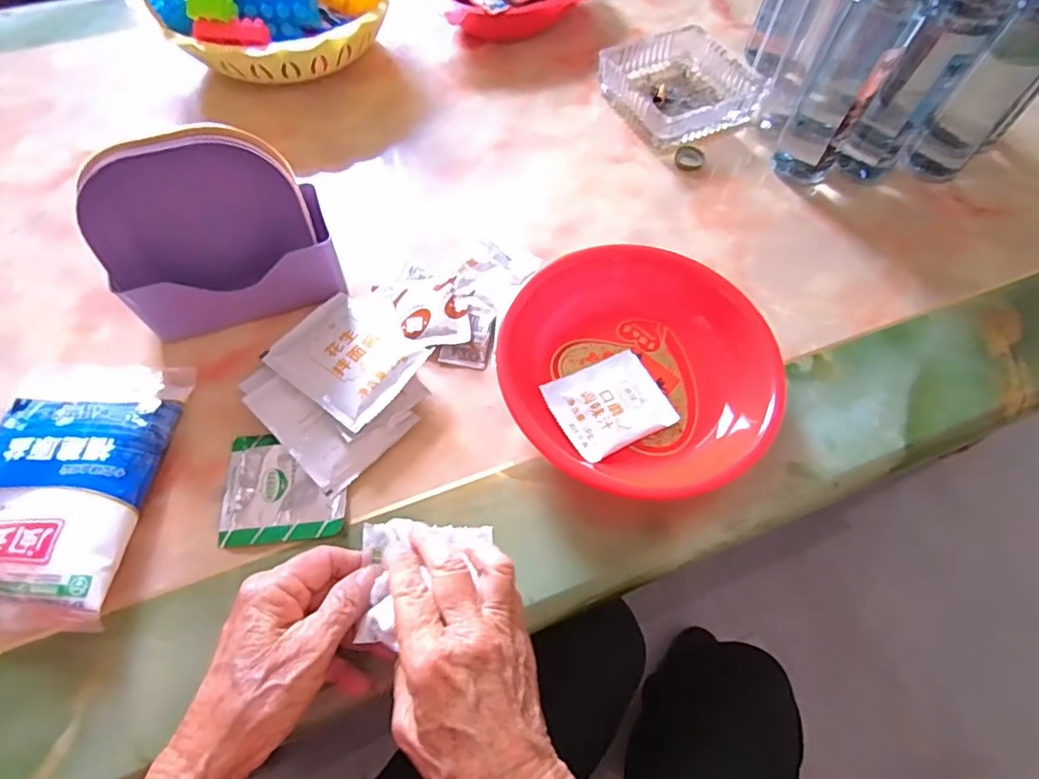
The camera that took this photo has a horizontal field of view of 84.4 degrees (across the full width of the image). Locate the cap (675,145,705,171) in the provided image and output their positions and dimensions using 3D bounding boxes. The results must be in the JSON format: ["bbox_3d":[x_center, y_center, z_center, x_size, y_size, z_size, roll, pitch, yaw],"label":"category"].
[{"bbox_3d":[0.161,-0.219,0.540,0.026,0.005,0.027,1,62,-1],"label":"cap"}]

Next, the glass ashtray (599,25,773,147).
[{"bbox_3d":[0.158,-0.302,0.569,0.134,0.034,0.130,-24,65,-13],"label":"glass ashtray"}]

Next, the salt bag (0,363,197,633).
[{"bbox_3d":[-0.288,0.056,0.358,0.112,0.032,0.172,2,62,0],"label":"salt bag"}]

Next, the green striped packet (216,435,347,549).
[{"bbox_3d":[-0.153,0.063,0.374,0.076,0.006,0.072,-4,62,-4],"label":"green striped packet"}]

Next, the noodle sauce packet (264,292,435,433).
[{"bbox_3d":[-0.118,-0.026,0.412,0.098,0.024,0.088,36,67,17],"label":"noodle sauce packet"}]

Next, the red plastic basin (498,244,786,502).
[{"bbox_3d":[0.080,-0.017,0.397,0.176,0.060,0.189,1,62,-1],"label":"red plastic basin"}]

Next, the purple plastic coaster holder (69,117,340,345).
[{"bbox_3d":[-0.208,-0.104,0.394,0.140,0.125,0.073,-21,64,-12],"label":"purple plastic coaster holder"}]

